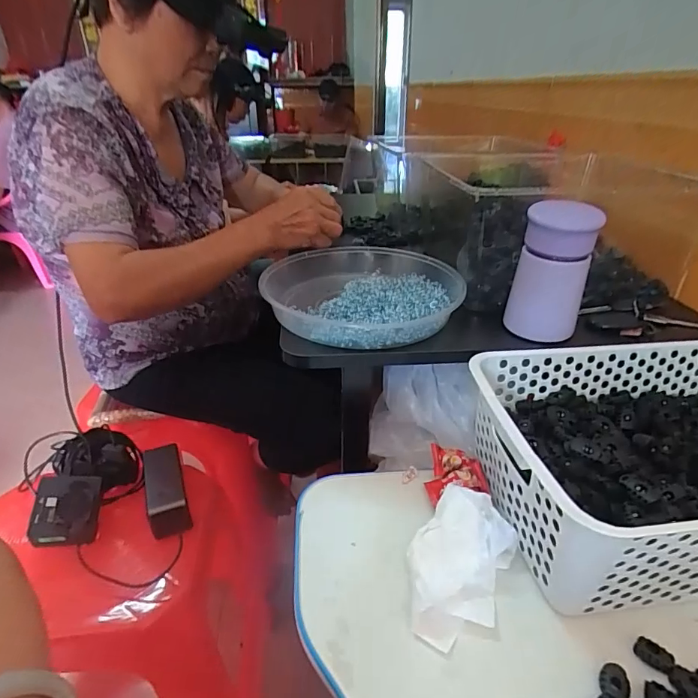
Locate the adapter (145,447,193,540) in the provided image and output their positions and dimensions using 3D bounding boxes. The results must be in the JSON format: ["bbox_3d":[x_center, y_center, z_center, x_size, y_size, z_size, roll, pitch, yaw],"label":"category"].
[{"bbox_3d":[-0.254,0.190,0.631,0.050,0.040,0.139,-17,34,-18],"label":"adapter"}]

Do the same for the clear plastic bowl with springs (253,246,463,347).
[{"bbox_3d":[0.017,-0.069,0.560,0.227,0.058,0.246,-4,32,2],"label":"clear plastic bowl with springs"}]

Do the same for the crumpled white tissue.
[{"bbox_3d":[0.085,0.164,0.354,0.071,0.035,0.119,16,33,24],"label":"crumpled white tissue"}]

